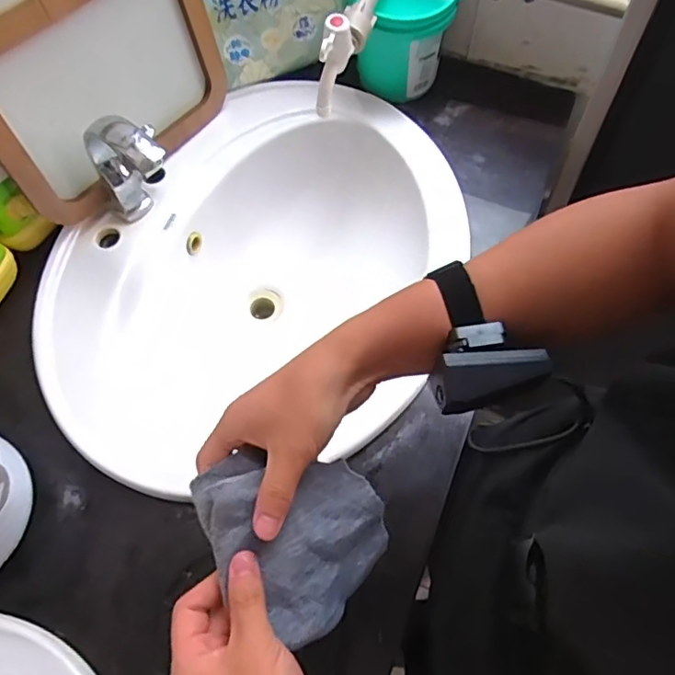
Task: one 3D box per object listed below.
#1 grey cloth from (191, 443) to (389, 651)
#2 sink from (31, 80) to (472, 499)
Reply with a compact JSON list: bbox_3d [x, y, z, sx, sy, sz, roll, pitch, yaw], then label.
[{"bbox_3d":[-0.032,0.117,0.364,0.121,0.053,0.102,34,68,13],"label":"grey cloth"},{"bbox_3d":[-0.089,-0.064,0.704,0.402,0.171,0.548,21,66,12],"label":"sink"}]

